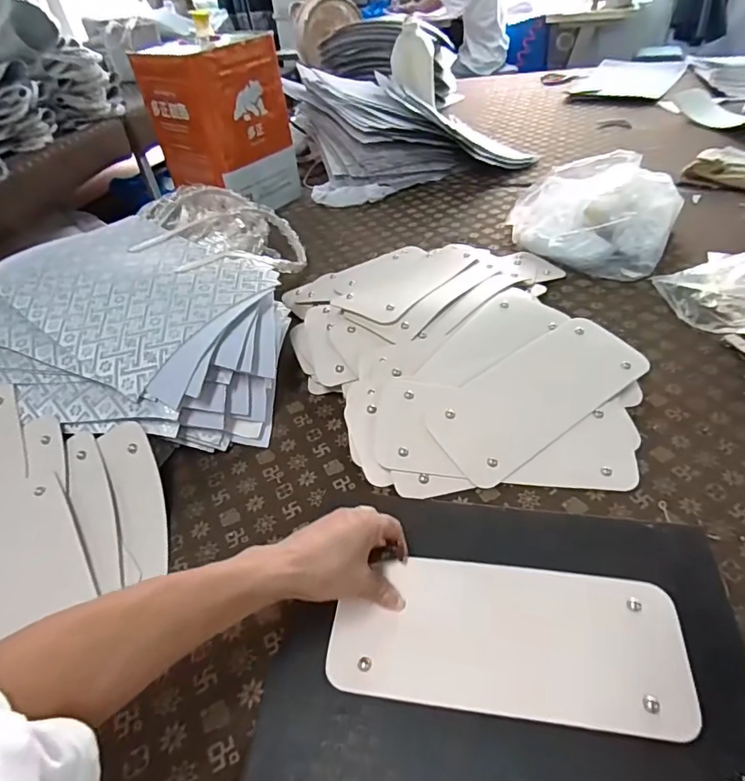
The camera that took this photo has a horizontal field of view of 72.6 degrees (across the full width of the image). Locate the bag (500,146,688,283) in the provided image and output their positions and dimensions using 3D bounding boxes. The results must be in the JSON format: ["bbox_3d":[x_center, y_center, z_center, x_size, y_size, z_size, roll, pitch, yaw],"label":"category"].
[{"bbox_3d":[0.407,-0.345,0.953,0.303,0.114,0.248,28,53,33],"label":"bag"}]

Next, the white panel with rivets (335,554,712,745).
[{"bbox_3d":[0.115,0.218,0.451,0.293,0.012,0.123,2,49,11],"label":"white panel with rivets"}]

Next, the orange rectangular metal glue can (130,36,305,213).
[{"bbox_3d":[-0.343,-0.606,1.175,0.210,0.323,0.231,26,52,31],"label":"orange rectangular metal glue can"}]

